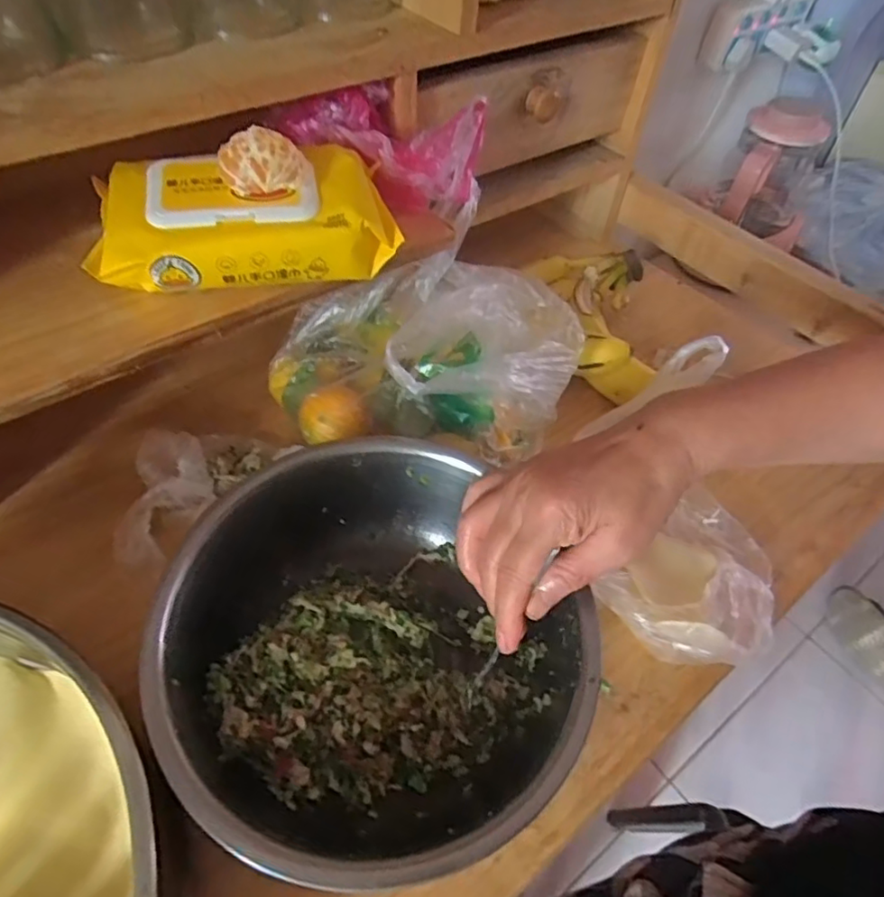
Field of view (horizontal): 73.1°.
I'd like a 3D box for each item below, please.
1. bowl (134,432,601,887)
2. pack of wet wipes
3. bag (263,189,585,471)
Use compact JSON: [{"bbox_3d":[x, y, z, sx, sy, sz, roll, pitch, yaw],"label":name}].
[{"bbox_3d":[-0.041,0.111,0.330,0.201,0.079,0.216,2,51,-2],"label":"bowl"},{"bbox_3d":[-0.117,-0.140,0.361,0.172,0.047,0.086,-9,52,-11],"label":"pack of wet wipes"},{"bbox_3d":[-0.010,-0.068,0.438,0.209,0.088,0.170,-19,54,-18],"label":"bag"}]

